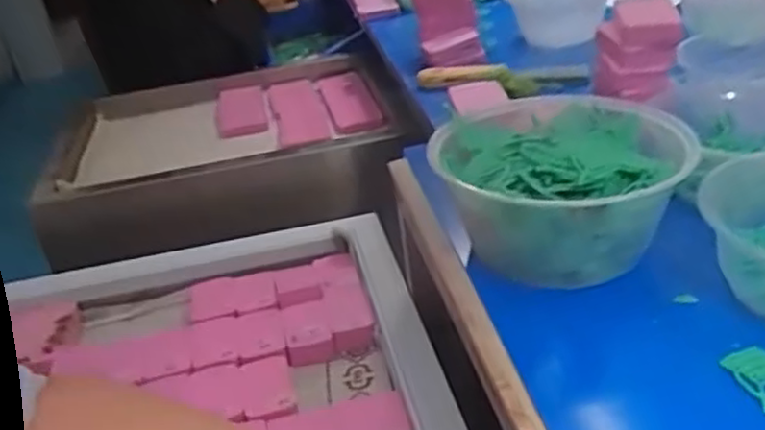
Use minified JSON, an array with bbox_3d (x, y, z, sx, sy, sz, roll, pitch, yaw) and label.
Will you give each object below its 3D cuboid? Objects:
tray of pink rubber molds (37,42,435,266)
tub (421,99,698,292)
[{"bbox_3d":[-0.236,-0.108,1.087,0.496,0.118,0.425,-12,30,-9],"label":"tray of pink rubber molds"},{"bbox_3d":[0.119,-0.017,0.489,0.157,0.074,0.148,-5,29,3],"label":"tub"}]

